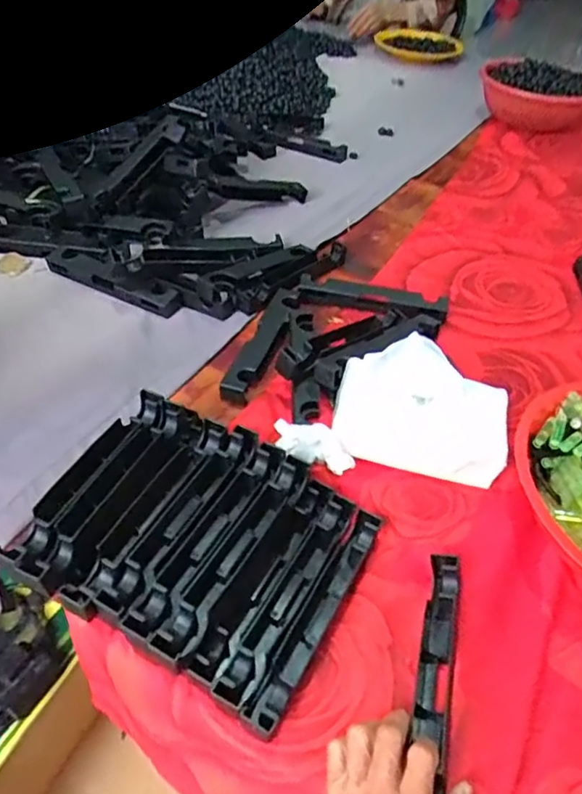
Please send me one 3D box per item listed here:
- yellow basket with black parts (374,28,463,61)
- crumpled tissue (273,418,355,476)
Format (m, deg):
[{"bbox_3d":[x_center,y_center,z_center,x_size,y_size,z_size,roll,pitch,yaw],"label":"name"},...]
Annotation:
[{"bbox_3d":[0.361,-0.989,1.637,0.240,0.051,0.156,7,44,4],"label":"yellow basket with black parts"},{"bbox_3d":[0.023,0.047,0.559,0.086,0.030,0.030,25,43,-13],"label":"crumpled tissue"}]

